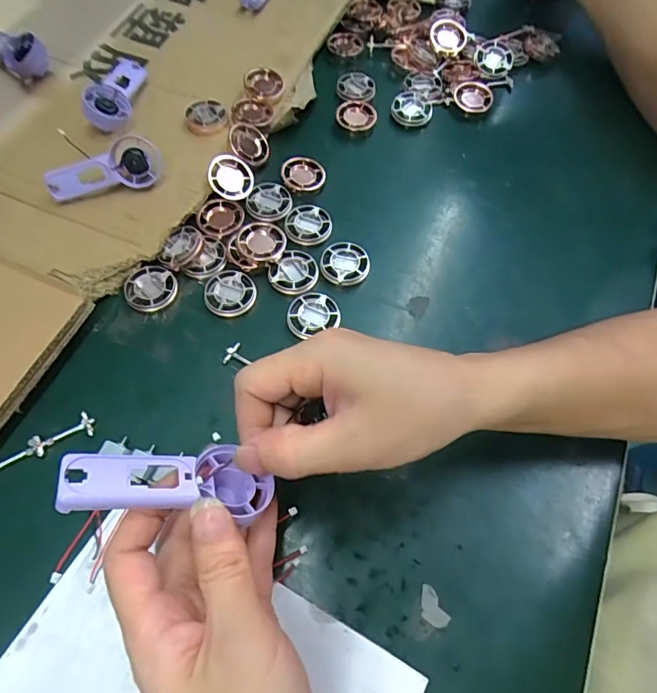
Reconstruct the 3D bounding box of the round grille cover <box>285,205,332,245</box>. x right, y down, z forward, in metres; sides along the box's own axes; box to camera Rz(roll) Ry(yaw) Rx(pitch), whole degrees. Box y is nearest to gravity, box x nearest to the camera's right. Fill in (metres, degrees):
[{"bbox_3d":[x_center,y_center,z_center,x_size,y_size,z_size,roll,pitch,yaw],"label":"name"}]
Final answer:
[{"bbox_3d":[-0.017,-0.103,0.408,0.038,0.005,0.038,1,63,-2],"label":"round grille cover"}]

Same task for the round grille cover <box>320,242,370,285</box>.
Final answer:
[{"bbox_3d":[0.013,-0.068,0.393,0.039,0.006,0.036,1,63,-2],"label":"round grille cover"}]

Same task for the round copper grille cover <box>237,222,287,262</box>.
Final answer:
[{"bbox_3d":[-0.054,-0.084,0.386,0.038,0.007,0.033,-3,72,-9],"label":"round copper grille cover"}]

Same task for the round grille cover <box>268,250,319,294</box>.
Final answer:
[{"bbox_3d":[-0.028,-0.060,0.386,0.037,0.004,0.039,1,63,-2],"label":"round grille cover"}]

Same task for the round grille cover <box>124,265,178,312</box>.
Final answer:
[{"bbox_3d":[-0.139,-0.045,0.375,0.039,0.007,0.038,1,63,-2],"label":"round grille cover"}]

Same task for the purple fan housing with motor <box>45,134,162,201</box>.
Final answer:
[{"bbox_3d":[-0.187,-0.147,0.403,0.092,0.039,0.018,-19,32,-5],"label":"purple fan housing with motor"}]

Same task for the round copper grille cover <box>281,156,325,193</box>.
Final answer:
[{"bbox_3d":[-0.022,-0.154,0.429,0.038,0.008,0.033,-5,64,-5],"label":"round copper grille cover"}]

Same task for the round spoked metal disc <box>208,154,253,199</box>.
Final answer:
[{"bbox_3d":[-0.084,-0.146,0.420,0.038,0.008,0.038,-9,88,-28],"label":"round spoked metal disc"}]

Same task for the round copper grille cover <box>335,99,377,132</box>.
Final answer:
[{"bbox_3d":[0.027,-0.225,0.468,0.038,0.010,0.037,1,63,-2],"label":"round copper grille cover"}]

